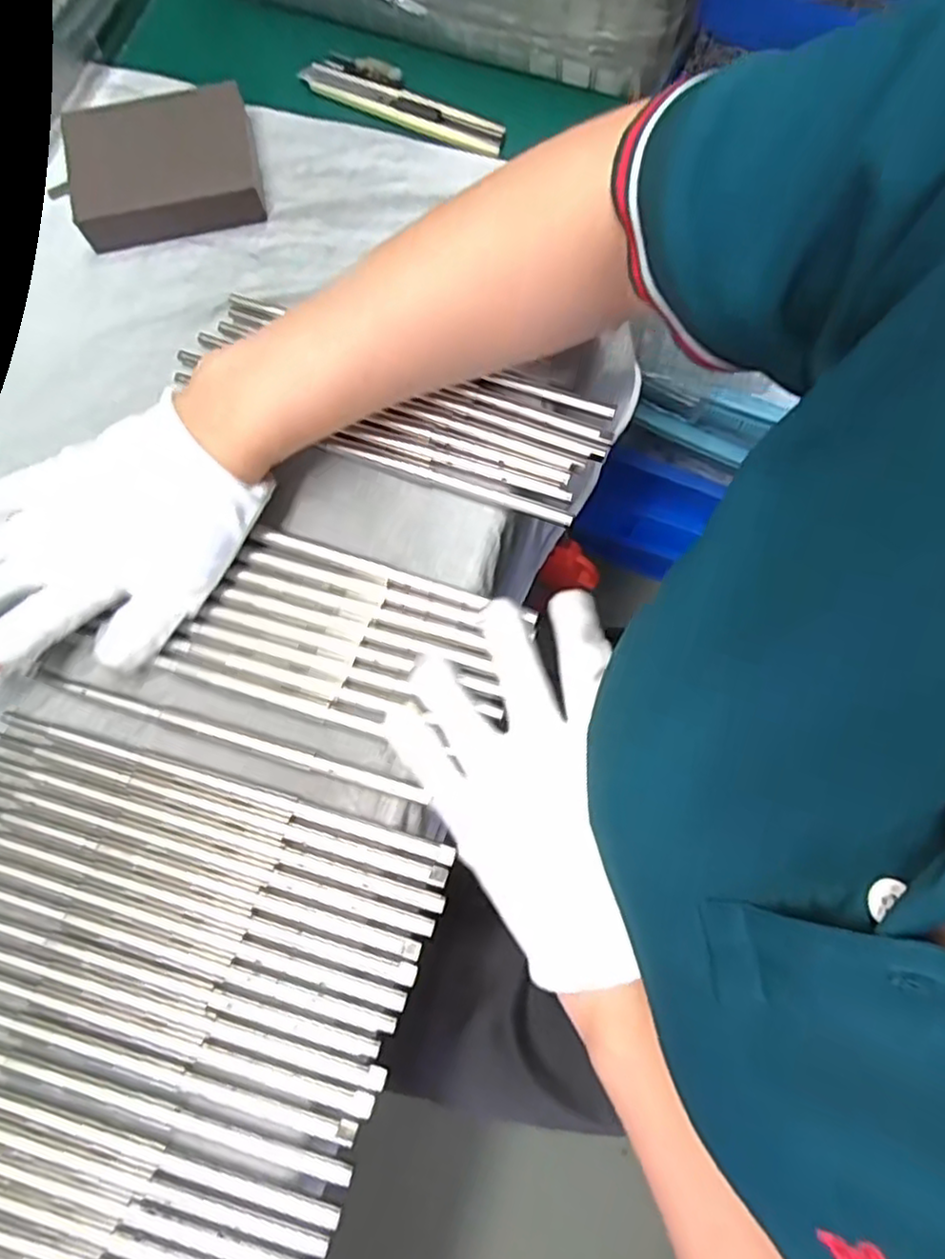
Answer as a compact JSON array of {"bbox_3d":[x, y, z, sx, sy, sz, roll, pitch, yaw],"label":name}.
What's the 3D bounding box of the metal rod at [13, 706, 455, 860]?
[{"bbox_3d":[-0.110,0.069,0.312,0.209,0.004,0.009,16,75,5],"label":"metal rod"}]

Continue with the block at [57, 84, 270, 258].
[{"bbox_3d":[-0.171,-0.254,0.386,0.101,0.029,0.069,-11,75,-2],"label":"block"}]

